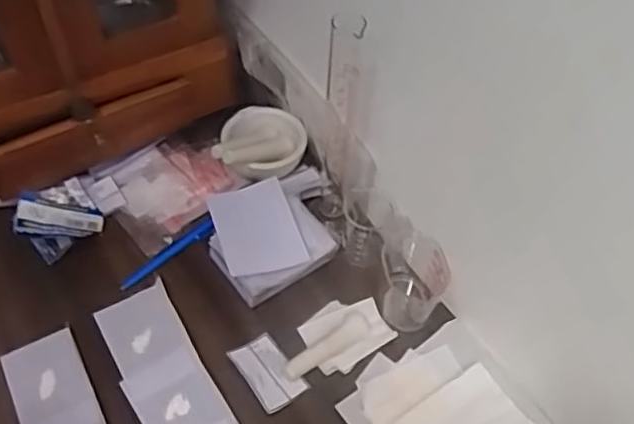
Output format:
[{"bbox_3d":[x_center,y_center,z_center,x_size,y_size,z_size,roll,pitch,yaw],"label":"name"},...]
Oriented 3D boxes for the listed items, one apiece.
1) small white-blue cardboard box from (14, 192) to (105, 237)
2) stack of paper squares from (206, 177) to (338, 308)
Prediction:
[{"bbox_3d":[-0.260,0.005,0.661,0.082,0.035,0.025,7,51,-12],"label":"small white-blue cardboard box"},{"bbox_3d":[-0.059,0.022,0.711,0.118,0.037,0.131,-29,58,-21],"label":"stack of paper squares"}]

